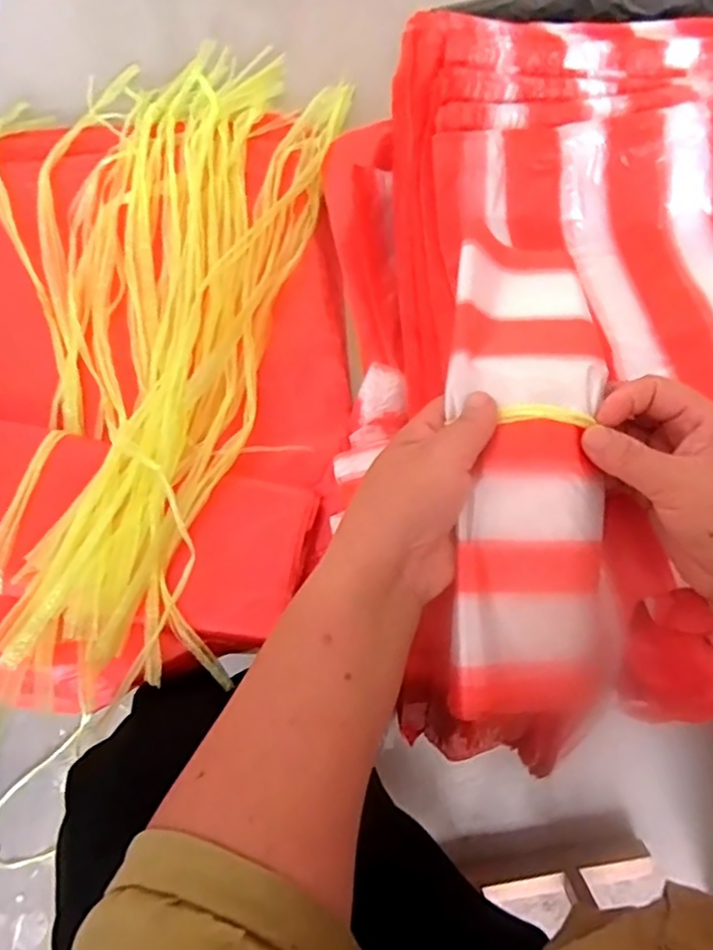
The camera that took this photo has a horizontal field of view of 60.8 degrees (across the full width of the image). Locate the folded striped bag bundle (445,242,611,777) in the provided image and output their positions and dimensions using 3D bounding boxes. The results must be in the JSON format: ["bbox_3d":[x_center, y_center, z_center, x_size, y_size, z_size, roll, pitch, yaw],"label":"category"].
[{"bbox_3d":[0.097,-0.003,0.347,0.088,0.035,0.280,3,78,-1],"label":"folded striped bag bundle"}]

